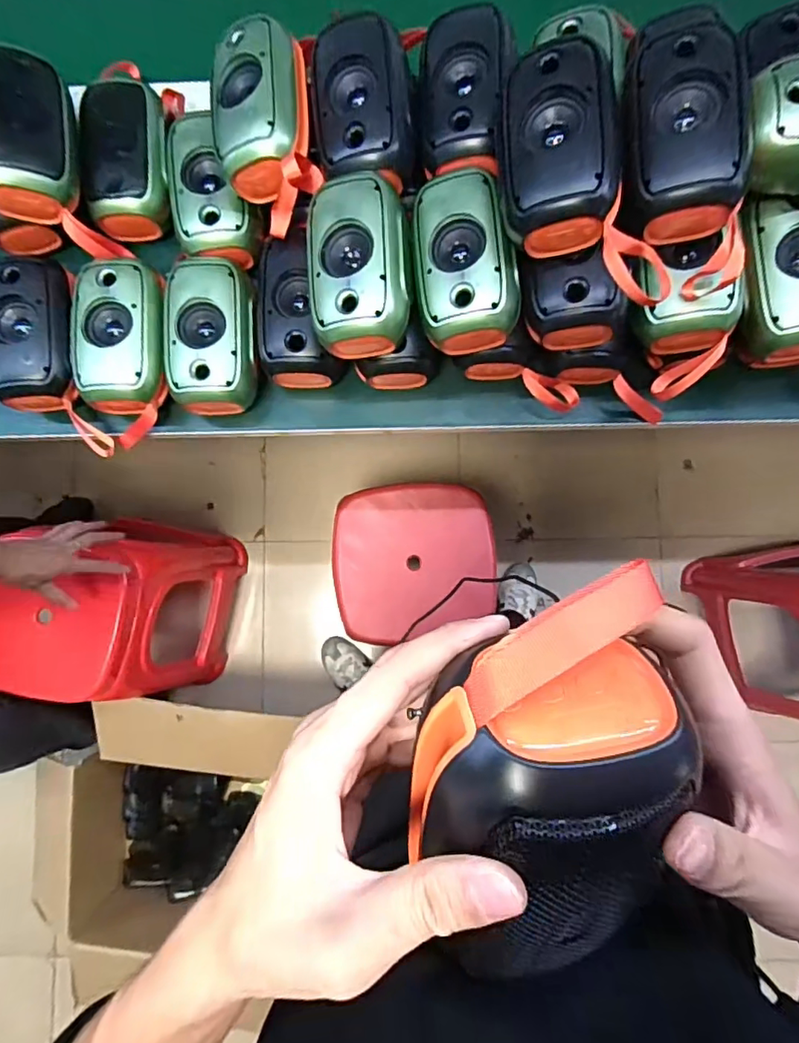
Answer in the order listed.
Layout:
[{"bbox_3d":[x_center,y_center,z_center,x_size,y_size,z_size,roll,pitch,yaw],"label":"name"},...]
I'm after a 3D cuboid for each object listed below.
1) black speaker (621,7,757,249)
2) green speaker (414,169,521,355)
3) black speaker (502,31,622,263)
[{"bbox_3d":[0.235,-0.324,0.454,0.092,0.069,0.156,2,86,2],"label":"black speaker"},{"bbox_3d":[0.057,-0.251,0.512,0.094,0.059,0.164,-11,85,1],"label":"green speaker"},{"bbox_3d":[0.134,-0.312,0.454,0.098,0.056,0.158,-6,90,27],"label":"black speaker"}]

